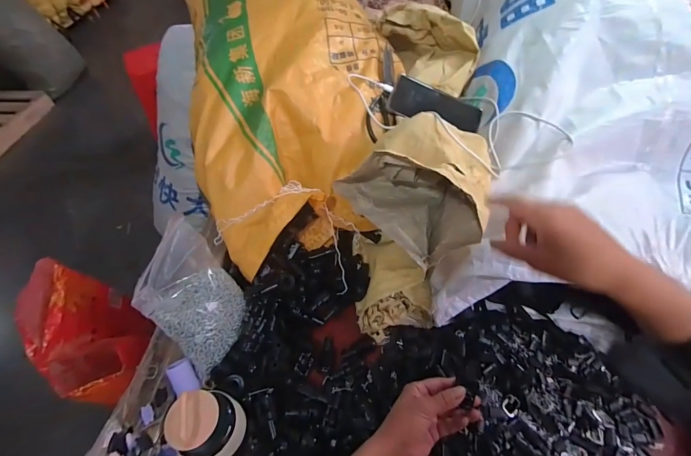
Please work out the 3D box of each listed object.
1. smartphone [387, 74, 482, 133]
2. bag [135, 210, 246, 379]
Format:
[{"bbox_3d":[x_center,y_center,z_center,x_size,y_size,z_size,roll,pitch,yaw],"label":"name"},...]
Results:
[{"bbox_3d":[0.156,-0.205,0.581,0.161,0.016,0.073,26,87,-3],"label":"smartphone"},{"bbox_3d":[-0.233,0.095,0.498,0.117,0.123,0.195,-36,59,-20],"label":"bag"}]

